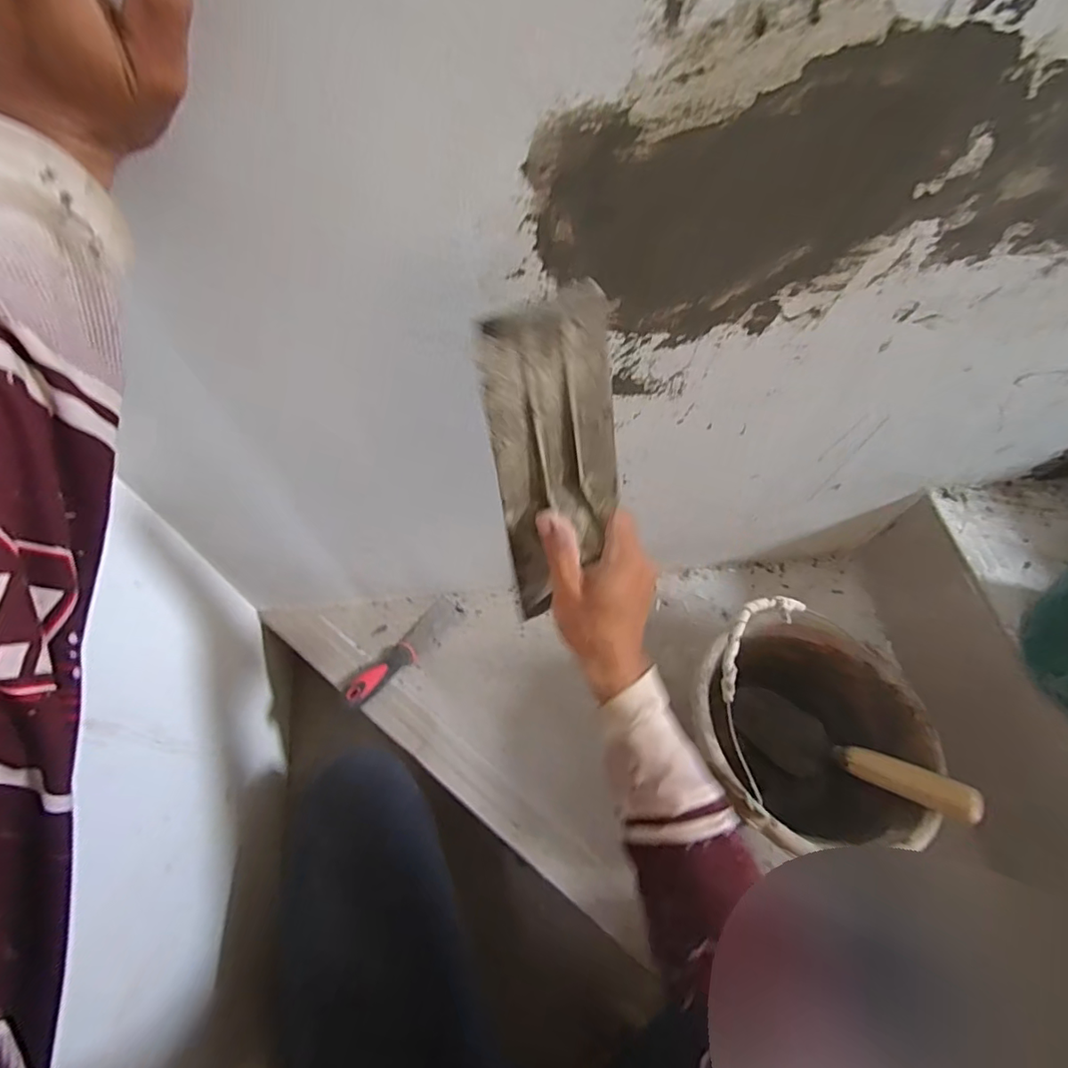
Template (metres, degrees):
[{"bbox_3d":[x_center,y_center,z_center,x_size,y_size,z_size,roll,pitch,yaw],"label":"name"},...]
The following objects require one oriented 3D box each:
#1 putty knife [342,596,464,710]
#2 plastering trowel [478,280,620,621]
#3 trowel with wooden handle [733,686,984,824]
[{"bbox_3d":[-0.175,0.155,0.745,0.047,0.027,0.196,40,66,18],"label":"putty knife"},{"bbox_3d":[0.023,-0.029,0.411,0.101,0.287,0.052,-11,45,-9],"label":"plastering trowel"},{"bbox_3d":[0.337,0.252,0.618,0.071,0.271,0.071,-30,103,-18],"label":"trowel with wooden handle"}]

